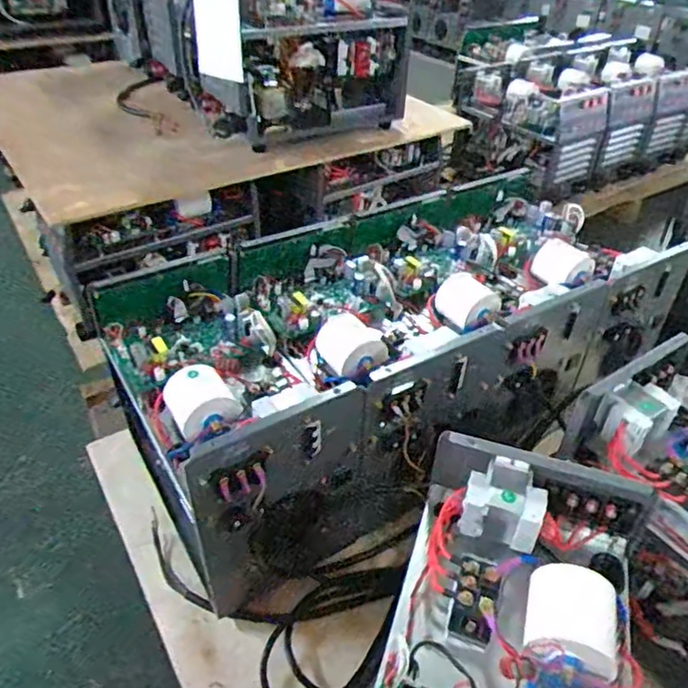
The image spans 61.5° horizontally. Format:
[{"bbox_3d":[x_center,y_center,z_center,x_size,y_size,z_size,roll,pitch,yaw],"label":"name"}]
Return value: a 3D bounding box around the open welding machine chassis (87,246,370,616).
[{"bbox_3d":[-0.154,0.117,0.840,0.254,0.325,0.389,-20,44,-26],"label":"open welding machine chassis"}]

